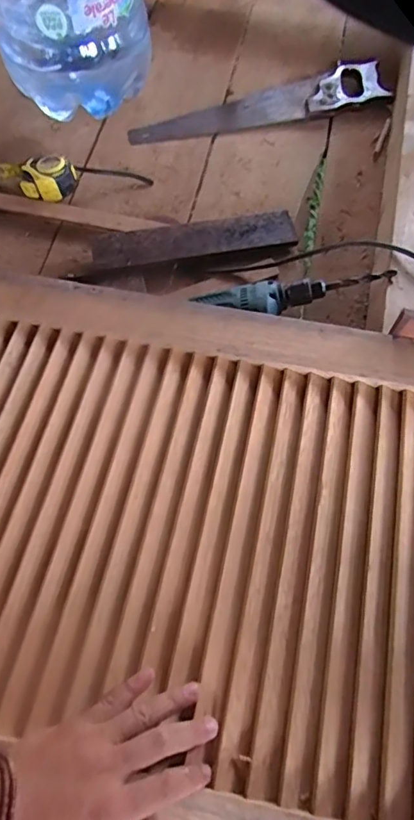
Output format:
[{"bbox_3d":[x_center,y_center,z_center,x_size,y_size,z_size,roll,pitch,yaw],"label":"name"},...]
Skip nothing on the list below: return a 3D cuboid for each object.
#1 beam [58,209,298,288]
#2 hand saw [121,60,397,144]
[{"bbox_3d":[-0.033,-0.248,0.734,0.330,0.032,0.074,-13,67,-6],"label":"beam"},{"bbox_3d":[0.087,-0.544,0.871,0.448,0.027,0.109,-11,67,-5],"label":"hand saw"}]

